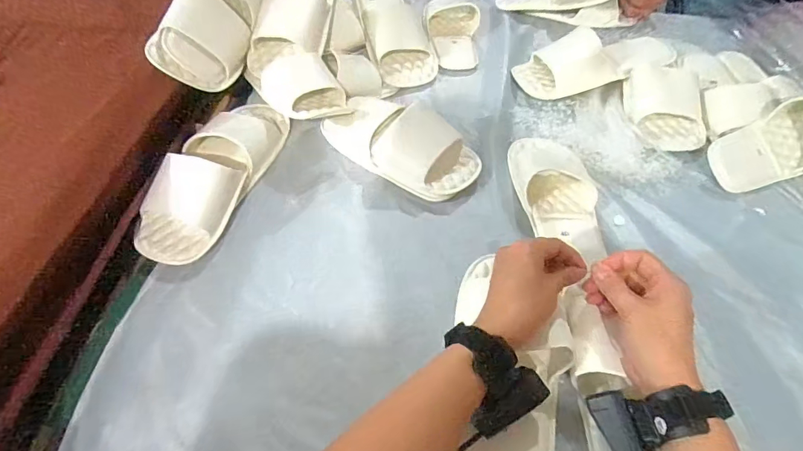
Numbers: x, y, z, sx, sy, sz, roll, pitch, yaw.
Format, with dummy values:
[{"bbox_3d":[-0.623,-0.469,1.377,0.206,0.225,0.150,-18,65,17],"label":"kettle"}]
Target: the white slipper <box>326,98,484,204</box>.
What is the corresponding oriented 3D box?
[{"bbox_3d":[-0.004,-0.121,0.606,0.227,0.069,0.104,33,59,21],"label":"white slipper"}]

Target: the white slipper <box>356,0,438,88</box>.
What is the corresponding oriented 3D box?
[{"bbox_3d":[-0.012,-0.346,0.755,0.115,0.074,0.248,-10,67,-9],"label":"white slipper"}]

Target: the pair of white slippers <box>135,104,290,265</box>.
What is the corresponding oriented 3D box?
[{"bbox_3d":[-0.231,-0.071,0.557,0.099,0.078,0.254,13,54,8],"label":"pair of white slippers"}]

